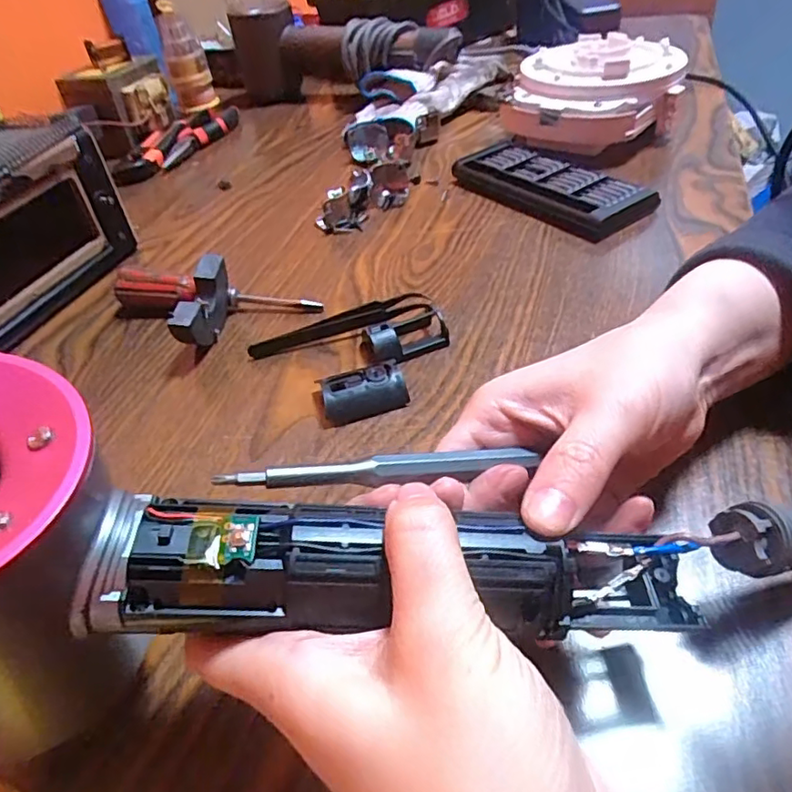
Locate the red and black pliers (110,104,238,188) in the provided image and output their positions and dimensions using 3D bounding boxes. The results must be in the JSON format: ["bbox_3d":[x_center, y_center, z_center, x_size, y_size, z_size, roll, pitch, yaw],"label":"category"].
[{"bbox_3d":[-0.230,-0.272,0.619,0.037,0.027,0.202,15,46,22],"label":"red and black pliers"}]

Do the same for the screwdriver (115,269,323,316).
[{"bbox_3d":[-0.120,-0.065,0.377,0.138,0.021,0.023,5,44,13],"label":"screwdriver"}]

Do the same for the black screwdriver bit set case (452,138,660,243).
[{"bbox_3d":[0.118,-0.163,0.454,0.074,0.021,0.160,-33,48,-26],"label":"black screwdriver bit set case"}]

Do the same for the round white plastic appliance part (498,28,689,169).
[{"bbox_3d":[0.180,-0.266,0.513,0.144,0.062,0.115,-29,47,-23],"label":"round white plastic appliance part"}]

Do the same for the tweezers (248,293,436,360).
[{"bbox_3d":[-0.033,-0.043,0.349,0.111,0.013,0.012,-16,43,-11],"label":"tweezers"}]

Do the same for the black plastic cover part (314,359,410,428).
[{"bbox_3d":[-0.017,-0.003,0.304,0.043,0.014,0.028,-15,43,-10],"label":"black plastic cover part"}]

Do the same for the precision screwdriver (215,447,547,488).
[{"bbox_3d":[-0.005,0.023,0.187,0.101,0.005,0.007,-3,41,-15],"label":"precision screwdriver"}]

